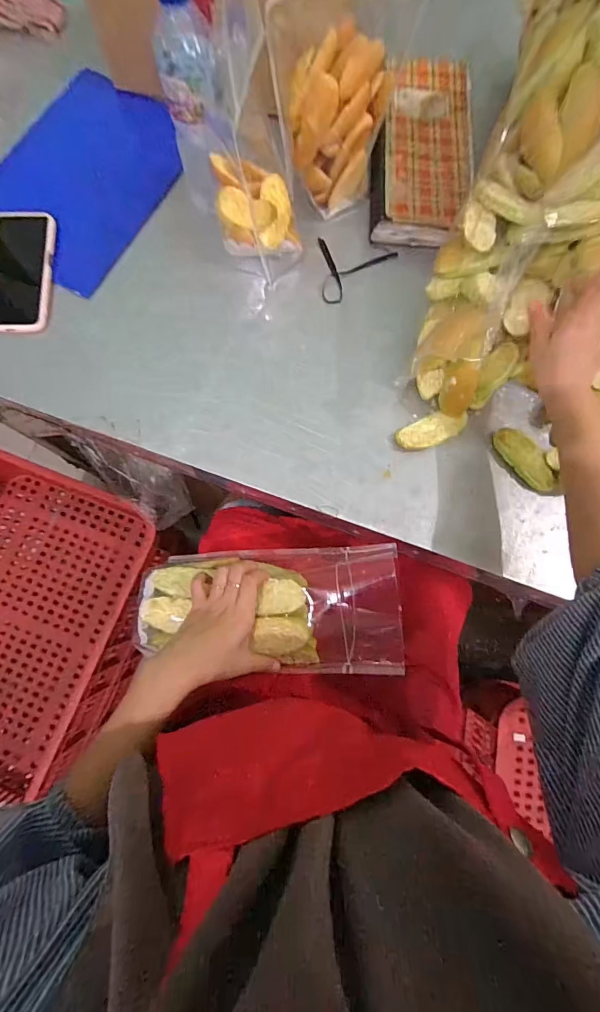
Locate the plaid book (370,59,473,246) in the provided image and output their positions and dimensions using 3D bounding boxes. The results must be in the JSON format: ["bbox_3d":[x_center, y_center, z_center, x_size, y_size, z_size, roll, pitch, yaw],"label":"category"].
[{"bbox_3d":[0.173,-0.512,0.589,0.132,0.034,0.315,7,79,1],"label":"plaid book"}]

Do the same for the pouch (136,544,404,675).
[{"bbox_3d":[-0.034,0.117,0.468,0.277,0.106,0.133,-2,79,-1],"label":"pouch"}]

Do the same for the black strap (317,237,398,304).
[{"bbox_3d":[0.070,-0.318,0.567,0.109,0.004,0.099,14,79,2],"label":"black strap"}]

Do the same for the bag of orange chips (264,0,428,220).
[{"bbox_3d":[0.061,-0.474,0.483,0.181,0.227,0.082,-6,79,-2],"label":"bag of orange chips"}]

